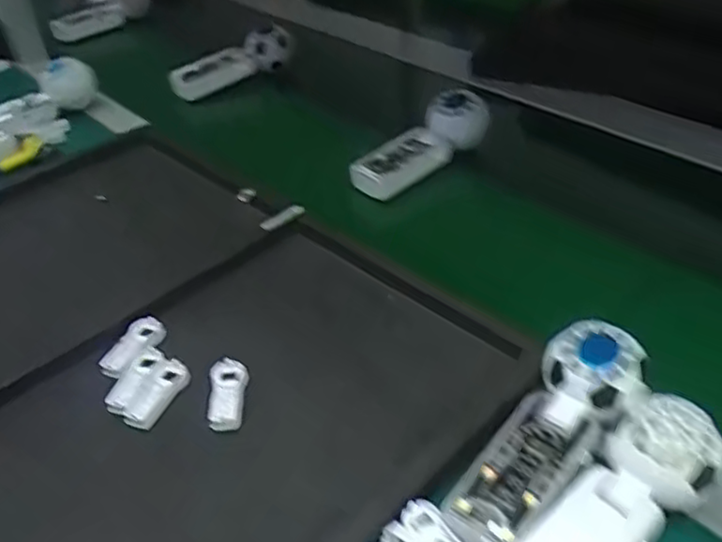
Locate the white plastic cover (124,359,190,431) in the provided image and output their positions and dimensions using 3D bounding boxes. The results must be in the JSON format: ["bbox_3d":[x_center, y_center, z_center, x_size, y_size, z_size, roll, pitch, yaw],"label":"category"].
[{"bbox_3d":[-0.146,0.089,0.494,0.025,0.014,0.058,13,41,20],"label":"white plastic cover"}]

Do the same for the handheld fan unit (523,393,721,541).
[{"bbox_3d":[0.137,0.134,0.376,0.166,0.031,0.056,-39,49,-18],"label":"handheld fan unit"}]

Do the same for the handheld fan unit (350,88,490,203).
[{"bbox_3d":[0.060,-0.133,0.712,0.170,0.056,0.059,-32,46,-31],"label":"handheld fan unit"}]

